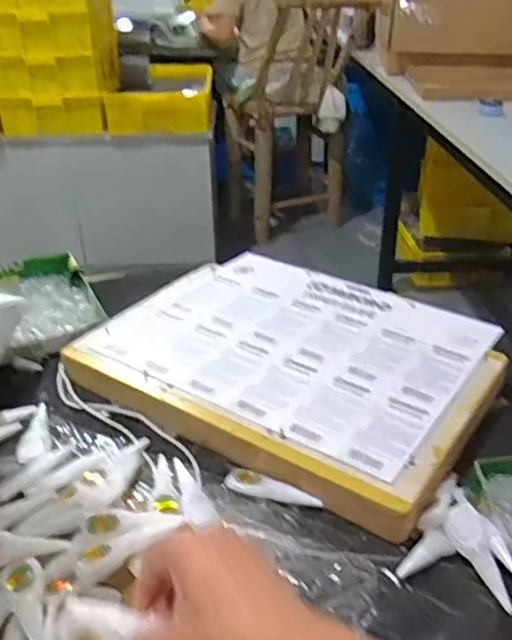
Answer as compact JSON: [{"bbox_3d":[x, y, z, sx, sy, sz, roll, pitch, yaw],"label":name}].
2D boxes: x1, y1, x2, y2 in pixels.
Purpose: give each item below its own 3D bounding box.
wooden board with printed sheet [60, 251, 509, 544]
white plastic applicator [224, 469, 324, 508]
[{"bbox_3d":[0.049,0.037,0.736,0.409,0.031,0.333,20,37,30],"label":"wooden board with printed sheet"},{"bbox_3d":[0.016,0.152,0.583,0.088,0.011,0.020,9,33,14],"label":"white plastic applicator"}]

